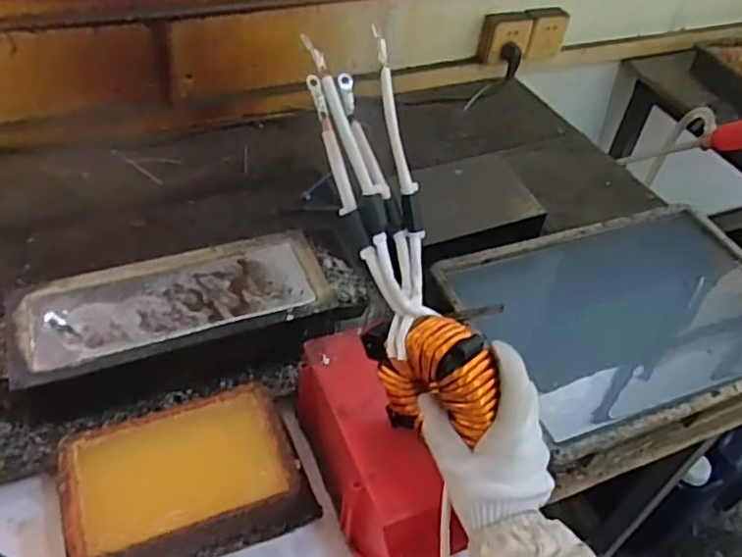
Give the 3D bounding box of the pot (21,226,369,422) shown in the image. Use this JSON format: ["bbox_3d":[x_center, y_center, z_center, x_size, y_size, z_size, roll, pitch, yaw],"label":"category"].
[{"bbox_3d":[-0.203,0.048,0.748,0.372,0.085,0.147,-15,49,-20],"label":"pot"}]

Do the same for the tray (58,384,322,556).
[{"bbox_3d":[-0.177,0.195,0.619,0.228,0.066,0.143,-12,48,-18],"label":"tray"}]

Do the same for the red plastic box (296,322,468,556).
[{"bbox_3d":[-0.005,0.172,0.619,0.080,0.099,0.233,-13,48,-18],"label":"red plastic box"}]

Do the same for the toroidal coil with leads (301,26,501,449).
[{"bbox_3d":[0.013,-0.026,0.529,0.064,0.126,0.315,-18,93,-23],"label":"toroidal coil with leads"}]

